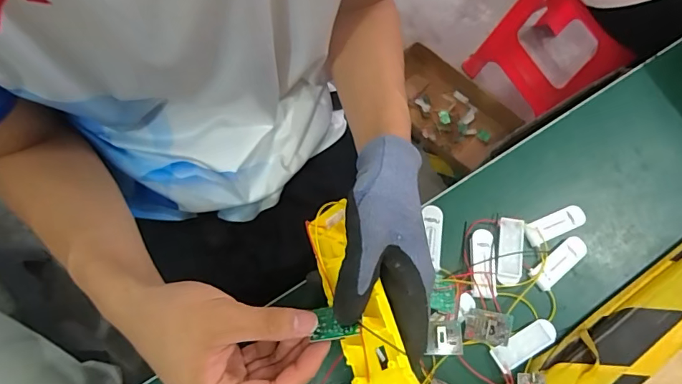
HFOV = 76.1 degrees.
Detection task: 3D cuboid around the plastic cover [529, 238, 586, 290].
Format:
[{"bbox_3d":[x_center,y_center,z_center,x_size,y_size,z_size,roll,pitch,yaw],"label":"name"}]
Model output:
[{"bbox_3d":[0.191,0.062,0.382,0.059,0.010,0.021,-35,78,-15],"label":"plastic cover"}]

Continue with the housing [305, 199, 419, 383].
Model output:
[{"bbox_3d":[0.013,0.082,0.295,0.049,0.027,0.167,-41,50,26],"label":"housing"}]

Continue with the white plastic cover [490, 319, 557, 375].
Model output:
[{"bbox_3d":[0.150,0.124,0.355,0.056,0.004,0.021,-26,75,-13],"label":"white plastic cover"}]

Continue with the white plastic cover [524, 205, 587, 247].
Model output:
[{"bbox_3d":[0.192,0.030,0.392,0.057,0.009,0.020,-21,74,-12],"label":"white plastic cover"}]

